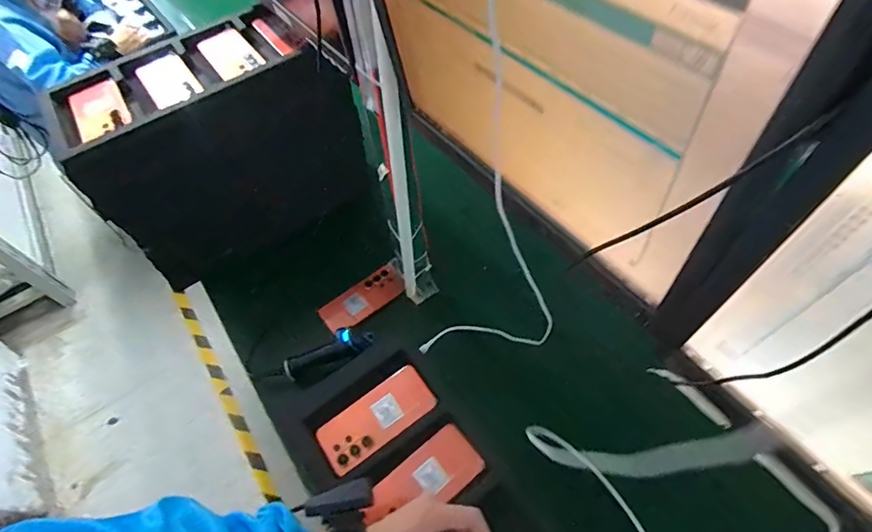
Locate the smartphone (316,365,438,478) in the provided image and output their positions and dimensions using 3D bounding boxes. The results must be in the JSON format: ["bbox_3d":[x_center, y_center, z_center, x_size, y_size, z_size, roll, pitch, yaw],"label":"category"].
[{"bbox_3d":[-0.086,0.223,0.654,0.169,0.008,0.080,-36,64,-13],"label":"smartphone"}]

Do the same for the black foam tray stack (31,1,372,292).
[{"bbox_3d":[-0.410,-0.227,0.885,0.458,0.320,0.283,-36,61,-20],"label":"black foam tray stack"}]

